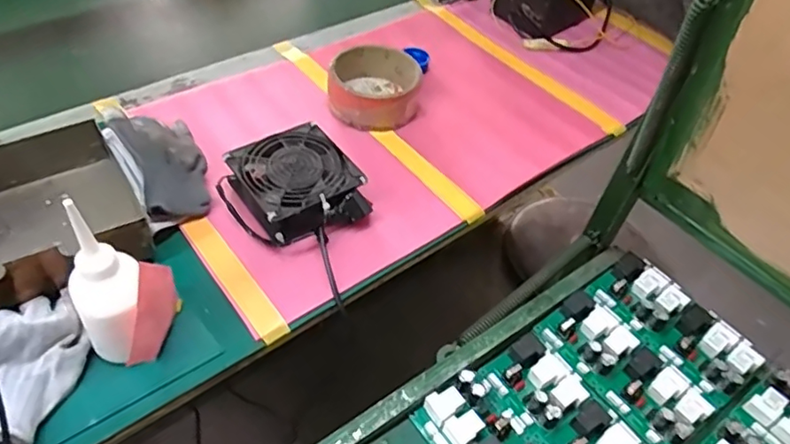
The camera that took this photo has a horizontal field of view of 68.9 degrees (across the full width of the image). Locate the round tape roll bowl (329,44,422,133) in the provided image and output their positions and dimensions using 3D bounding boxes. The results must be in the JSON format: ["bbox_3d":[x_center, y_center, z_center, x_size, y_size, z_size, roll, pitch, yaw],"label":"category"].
[{"bbox_3d":[-0.029,-0.186,0.789,0.118,0.052,0.128,0,48,-7],"label":"round tape roll bowl"}]

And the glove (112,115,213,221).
[{"bbox_3d":[-0.259,-0.075,0.644,0.082,0.079,0.150,-20,53,-22],"label":"glove"}]

